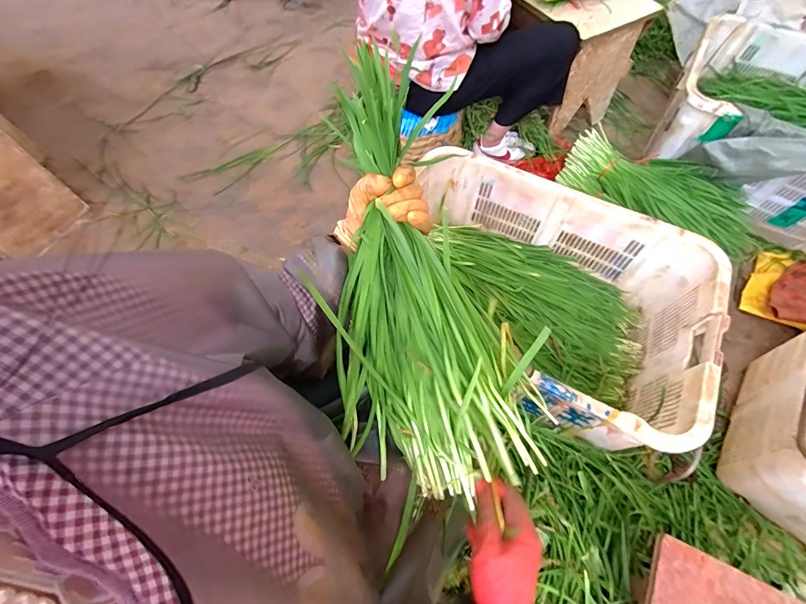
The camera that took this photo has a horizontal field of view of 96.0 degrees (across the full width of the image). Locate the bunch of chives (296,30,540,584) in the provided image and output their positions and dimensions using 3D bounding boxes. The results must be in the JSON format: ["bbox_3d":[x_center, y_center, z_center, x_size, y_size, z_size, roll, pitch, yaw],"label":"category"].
[{"bbox_3d":[-0.001,-0.025,0.406,0.179,0.107,0.477,-12,92,-6],"label":"bunch of chives"}]

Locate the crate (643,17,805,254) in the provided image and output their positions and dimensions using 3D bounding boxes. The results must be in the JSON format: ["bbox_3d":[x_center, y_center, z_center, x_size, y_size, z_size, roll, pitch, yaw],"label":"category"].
[{"bbox_3d":[1.138,-0.496,1.095,0.687,0.319,0.500,23,65,12],"label":"crate"}]

